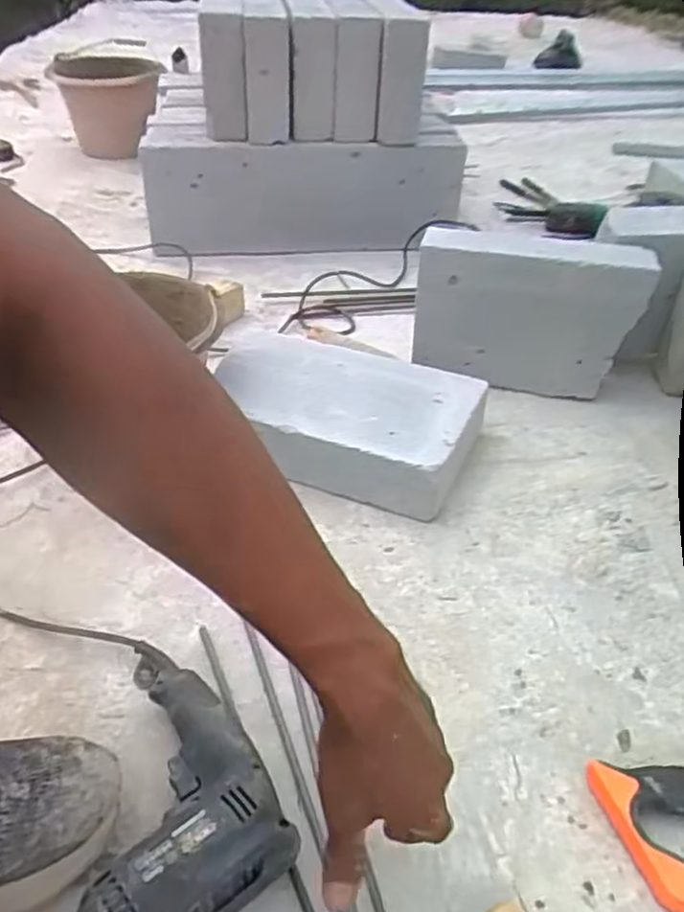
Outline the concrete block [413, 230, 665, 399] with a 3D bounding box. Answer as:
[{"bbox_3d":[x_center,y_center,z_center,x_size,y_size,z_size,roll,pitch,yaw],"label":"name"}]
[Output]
[{"bbox_3d":[0.238,-0.185,0.943,0.273,0.194,0.076,8,40,6],"label":"concrete block"}]

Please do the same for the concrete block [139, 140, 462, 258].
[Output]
[{"bbox_3d":[-0.069,-0.487,1.320,0.576,0.188,0.122,-5,42,-8],"label":"concrete block"}]

